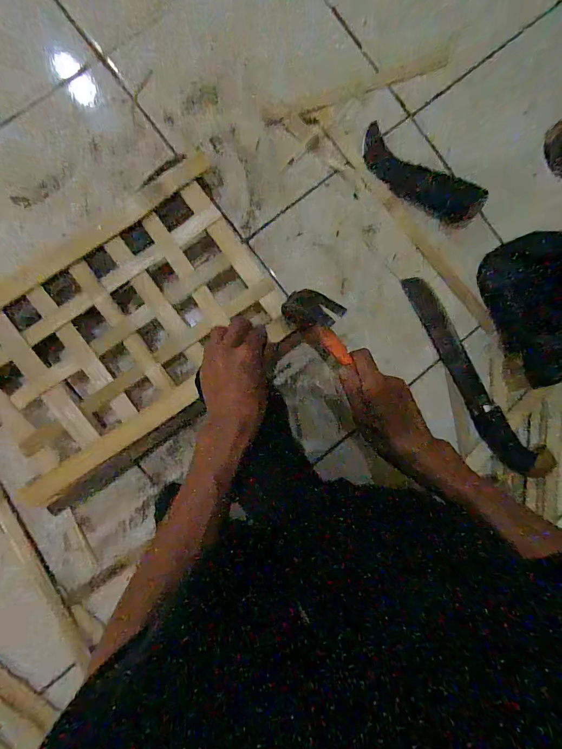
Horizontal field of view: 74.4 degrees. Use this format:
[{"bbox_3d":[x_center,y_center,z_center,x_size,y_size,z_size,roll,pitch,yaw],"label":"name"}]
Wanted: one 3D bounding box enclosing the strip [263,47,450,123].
[{"bbox_3d":[0.107,-0.399,0.514,0.277,0.008,0.022,-22,92,-5],"label":"strip"}]

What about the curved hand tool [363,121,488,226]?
[{"bbox_3d":[0.191,-0.273,0.511,0.185,0.024,0.063,34,87,-5],"label":"curved hand tool"}]

